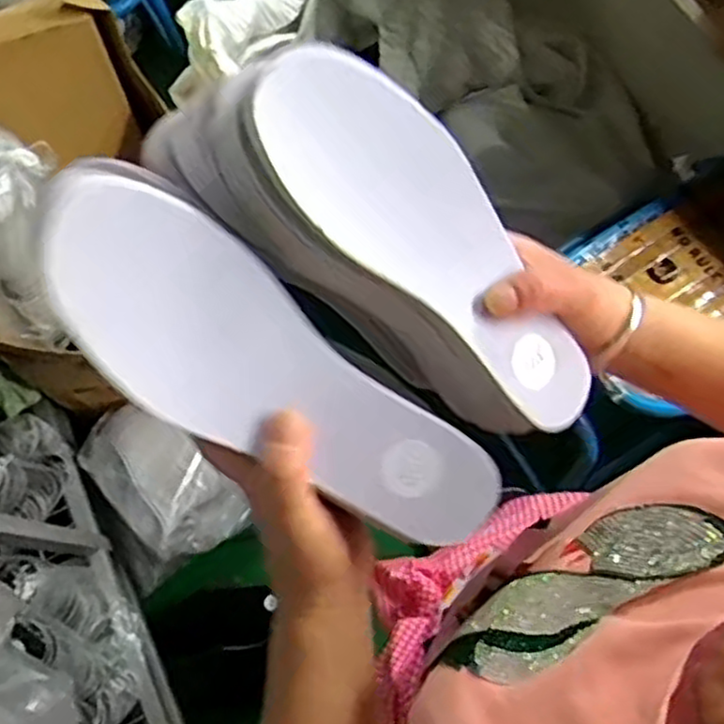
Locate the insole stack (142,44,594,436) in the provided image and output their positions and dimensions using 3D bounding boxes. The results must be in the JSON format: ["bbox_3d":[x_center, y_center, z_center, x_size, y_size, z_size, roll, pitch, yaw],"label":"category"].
[{"bbox_3d":[0.013,-0.050,0.378,0.232,0.101,0.092,42,76,-18],"label":"insole stack"}]

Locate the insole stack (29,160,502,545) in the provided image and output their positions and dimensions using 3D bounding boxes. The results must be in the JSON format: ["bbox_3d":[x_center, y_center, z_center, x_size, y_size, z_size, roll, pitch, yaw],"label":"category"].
[{"bbox_3d":[-0.039,0.006,0.318,0.221,0.019,0.075,37,75,-11],"label":"insole stack"}]

